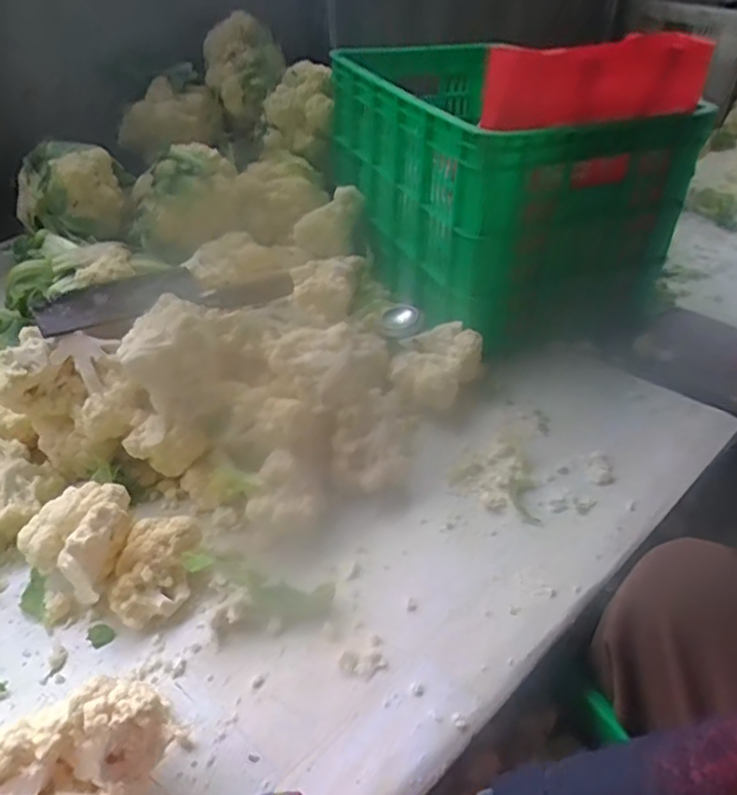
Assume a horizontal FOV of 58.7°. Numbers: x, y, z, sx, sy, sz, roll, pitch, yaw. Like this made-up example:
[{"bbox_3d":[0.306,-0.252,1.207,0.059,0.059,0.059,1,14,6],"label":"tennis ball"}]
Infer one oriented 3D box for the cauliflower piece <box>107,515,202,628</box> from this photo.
[{"bbox_3d":[-0.185,0.152,0.574,0.055,0.054,0.083,7,39,8],"label":"cauliflower piece"}]

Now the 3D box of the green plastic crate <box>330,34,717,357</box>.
[{"bbox_3d":[0.186,-0.323,0.990,0.332,0.284,0.471,-13,41,-17],"label":"green plastic crate"}]

